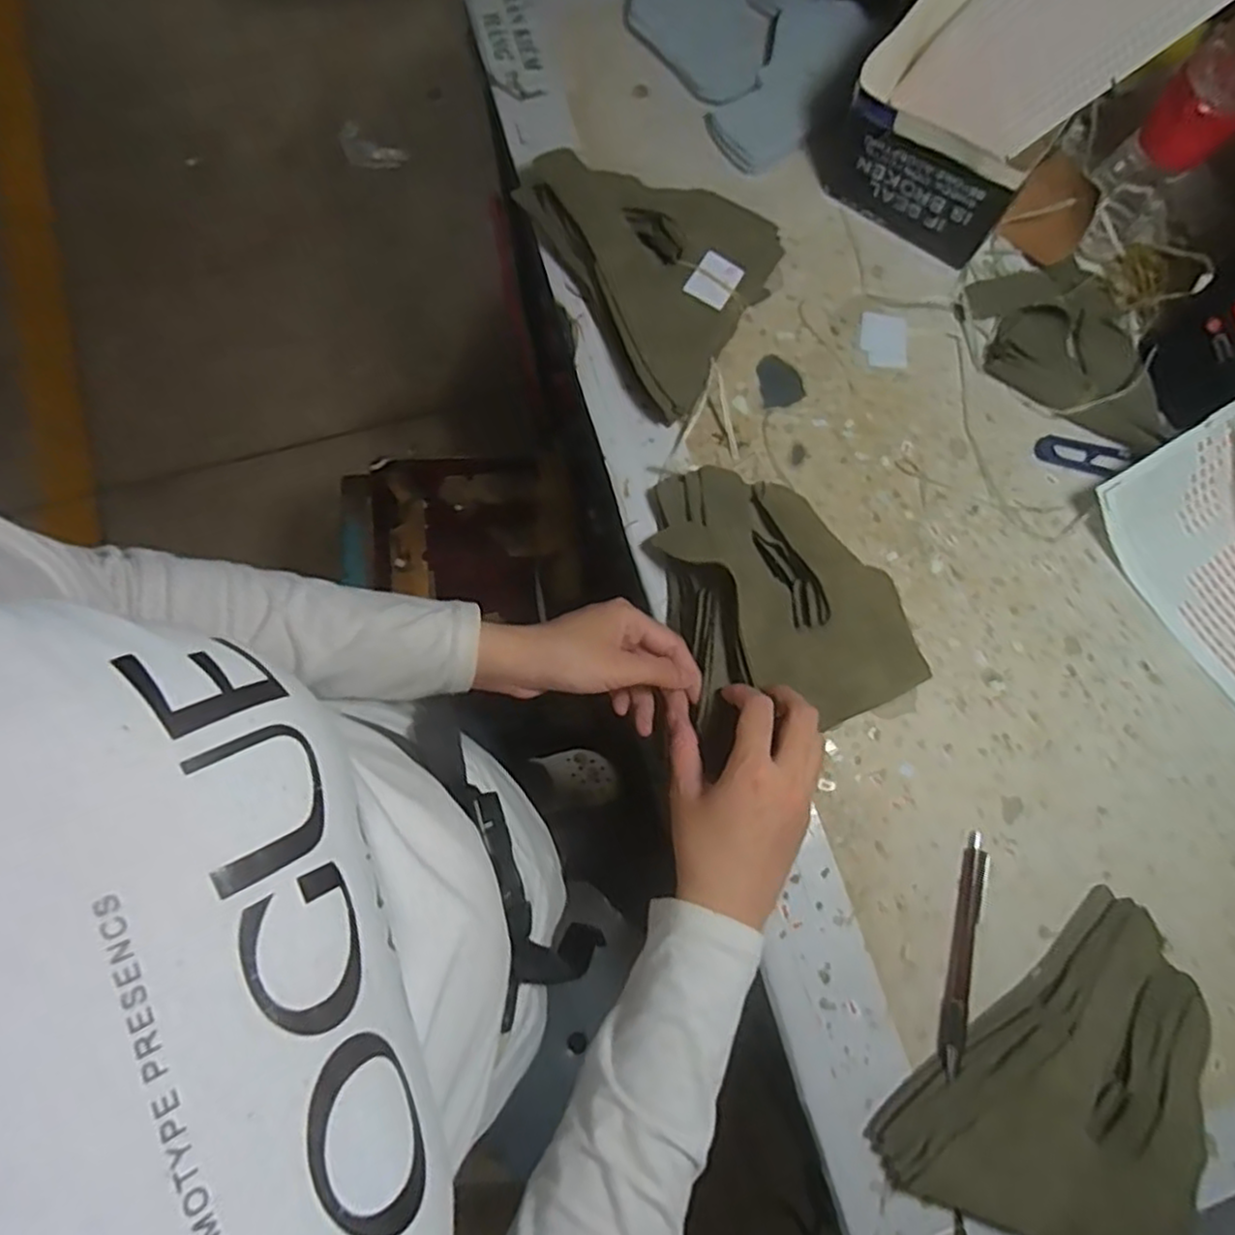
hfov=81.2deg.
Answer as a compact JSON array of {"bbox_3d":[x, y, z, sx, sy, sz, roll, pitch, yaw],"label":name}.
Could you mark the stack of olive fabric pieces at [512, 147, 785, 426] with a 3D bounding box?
[{"bbox_3d":[0.039,-0.263,0.535,0.134,0.041,0.211,-29,81,-7],"label":"stack of olive fabric pieces"}]

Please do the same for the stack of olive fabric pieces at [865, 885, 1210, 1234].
[{"bbox_3d":[0.284,0.300,0.435,0.219,0.029,0.149,-38,82,-8],"label":"stack of olive fabric pieces"}]

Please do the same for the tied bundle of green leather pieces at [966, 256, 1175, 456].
[{"bbox_3d":[0.336,-0.193,0.536,0.119,0.034,0.142,-3,78,-2],"label":"tied bundle of green leather pieces"}]

